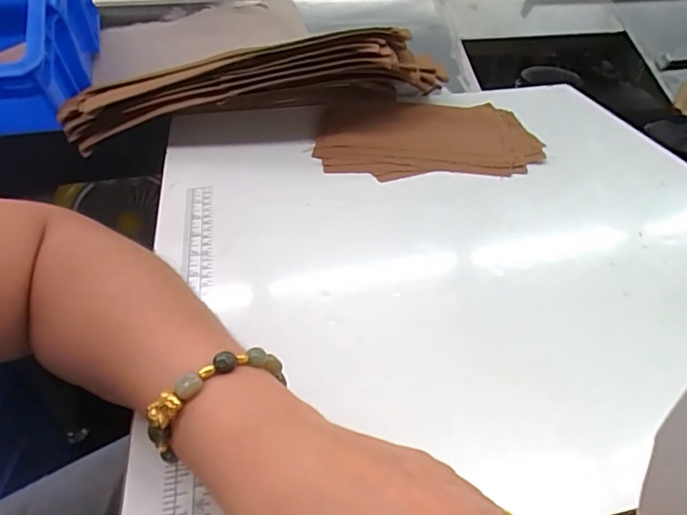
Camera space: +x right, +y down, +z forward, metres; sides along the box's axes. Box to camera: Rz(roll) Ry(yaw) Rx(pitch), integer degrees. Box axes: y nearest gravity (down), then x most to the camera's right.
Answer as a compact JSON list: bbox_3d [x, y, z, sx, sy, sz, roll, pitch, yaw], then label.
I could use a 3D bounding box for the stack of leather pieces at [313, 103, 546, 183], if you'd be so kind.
[{"bbox_3d":[0.090,-0.140,0.536,0.246,0.010,0.165,5,41,5],"label":"stack of leather pieces"}]

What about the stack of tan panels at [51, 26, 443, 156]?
[{"bbox_3d":[-0.091,-0.194,0.537,0.437,0.097,0.101,-8,42,-11],"label":"stack of tan panels"}]

